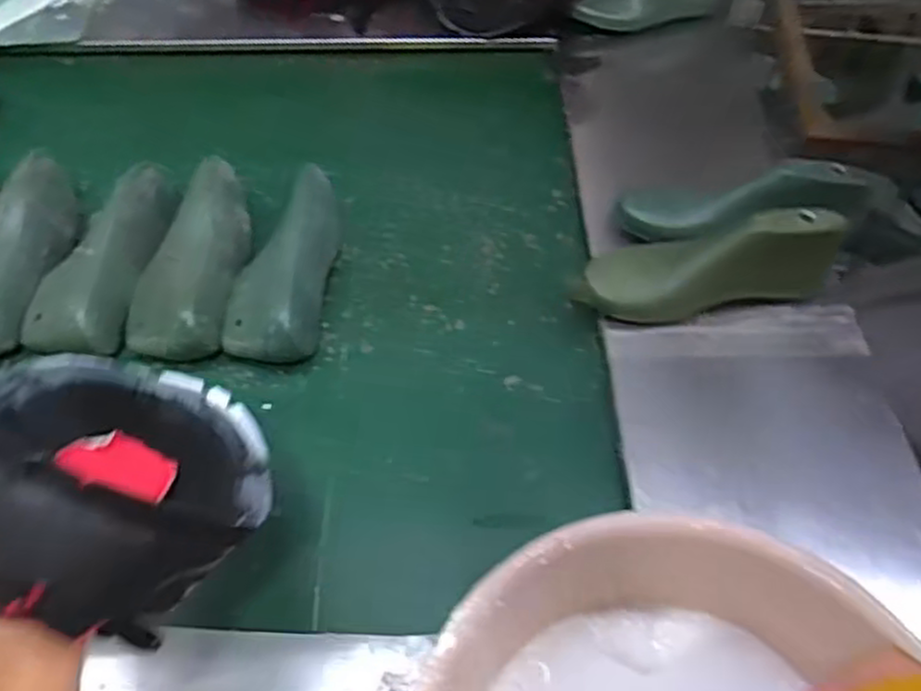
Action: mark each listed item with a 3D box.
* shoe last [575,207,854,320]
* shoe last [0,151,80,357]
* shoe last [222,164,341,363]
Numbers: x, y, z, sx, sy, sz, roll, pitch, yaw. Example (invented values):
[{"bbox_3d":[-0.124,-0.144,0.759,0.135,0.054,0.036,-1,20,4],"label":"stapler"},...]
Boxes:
[{"bbox_3d":[0.229,-0.071,0.688,0.233,0.078,0.069,-11,53,6],"label":"shoe last"},{"bbox_3d":[-0.452,-0.100,0.745,0.100,0.068,0.247,5,53,1],"label":"shoe last"},{"bbox_3d":[-0.179,-0.087,0.736,0.091,0.072,0.200,4,53,0],"label":"shoe last"}]

